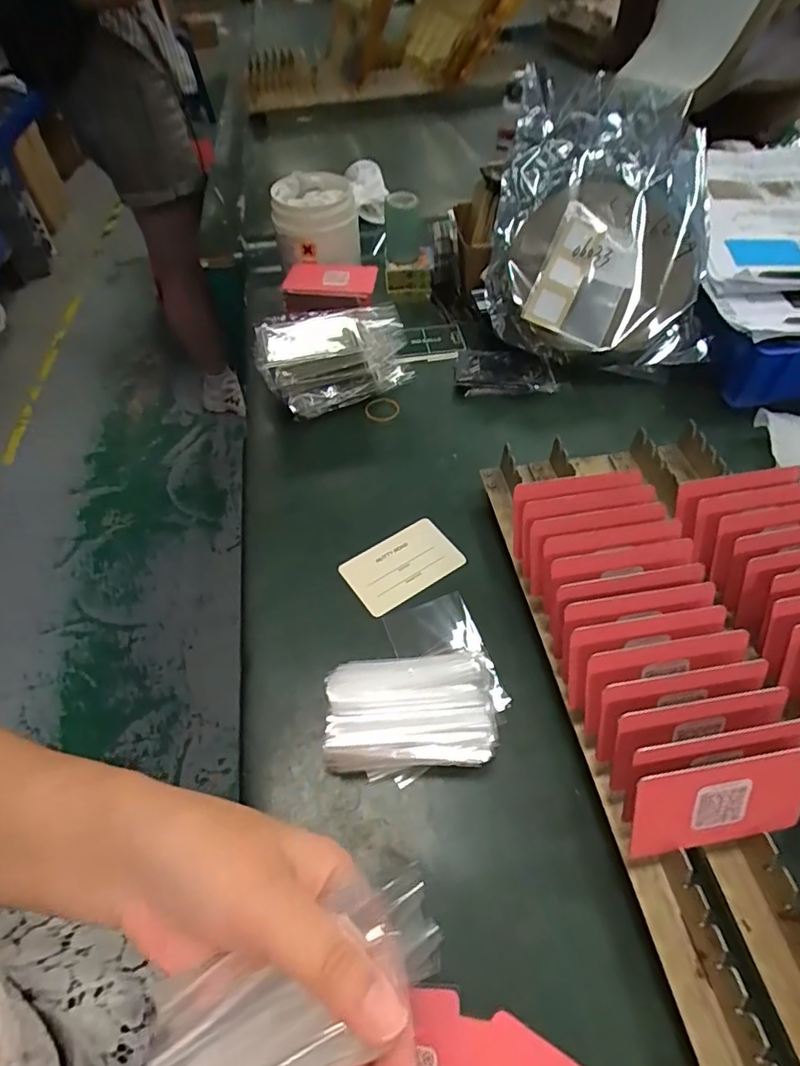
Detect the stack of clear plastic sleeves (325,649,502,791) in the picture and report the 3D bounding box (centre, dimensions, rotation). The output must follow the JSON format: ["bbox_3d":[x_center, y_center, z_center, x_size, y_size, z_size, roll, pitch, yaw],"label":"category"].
[{"bbox_3d":[0.006,0.110,0.326,0.100,0.033,0.063,-8,52,-4],"label":"stack of clear plastic sleeves"}]

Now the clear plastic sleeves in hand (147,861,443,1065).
[{"bbox_3d":[-0.041,0.170,0.199,0.119,0.020,0.045,-29,56,-5],"label":"clear plastic sleeves in hand"}]

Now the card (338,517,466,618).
[{"bbox_3d":[0.002,0.025,0.414,0.084,0.004,0.053,-28,58,-20],"label":"card"}]

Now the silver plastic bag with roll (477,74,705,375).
[{"bbox_3d":[0.188,-0.296,0.526,0.194,0.054,0.269,0,87,9],"label":"silver plastic bag with roll"}]

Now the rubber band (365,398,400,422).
[{"bbox_3d":[-0.017,-0.118,0.519,0.033,0.005,0.035,-1,52,2],"label":"rubber band"}]

